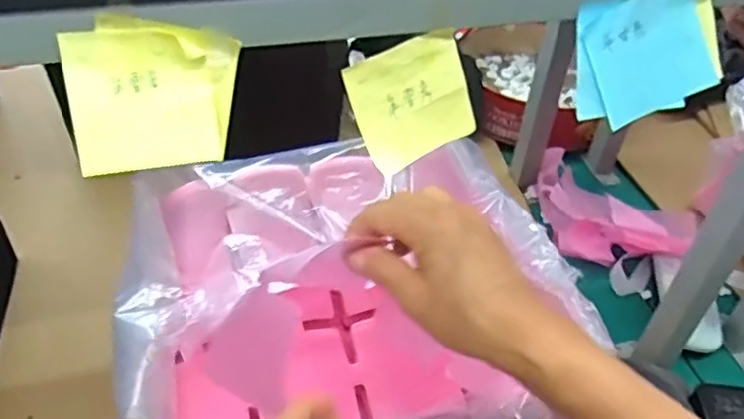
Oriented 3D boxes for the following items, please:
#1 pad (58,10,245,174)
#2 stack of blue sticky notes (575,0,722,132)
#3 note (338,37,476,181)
[{"bbox_3d":[-0.117,-0.062,0.356,0.089,0.082,0.022,-12,18,-17],"label":"pad"},{"bbox_3d":[0.177,-0.101,0.426,0.091,0.082,0.009,-18,23,-3],"label":"stack of blue sticky notes"},{"bbox_3d":[0.026,-0.068,0.413,0.076,0.074,0.006,-26,29,-10],"label":"note"}]

